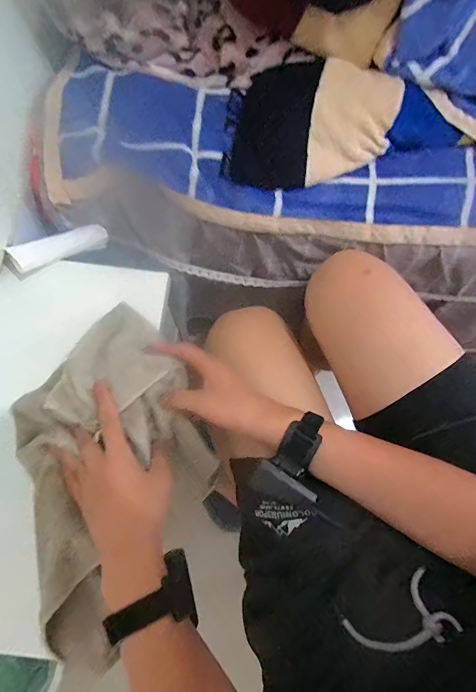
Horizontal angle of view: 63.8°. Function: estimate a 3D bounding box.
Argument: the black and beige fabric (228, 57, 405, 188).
[{"bbox_3d":[0.102,-0.304,0.512,0.229,0.060,0.153,-6,76,-3],"label":"black and beige fabric"}]

